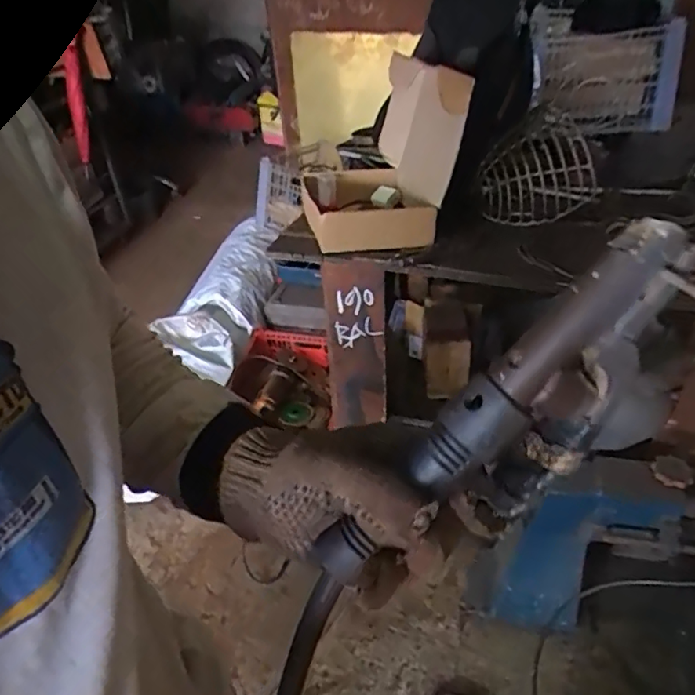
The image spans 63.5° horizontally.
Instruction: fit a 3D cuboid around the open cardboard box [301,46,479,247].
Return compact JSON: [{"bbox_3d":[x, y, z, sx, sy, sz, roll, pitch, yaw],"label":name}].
[{"bbox_3d":[0.048,-0.366,1.028,0.254,0.286,0.352,-3,39,1],"label":"open cardboard box"}]

